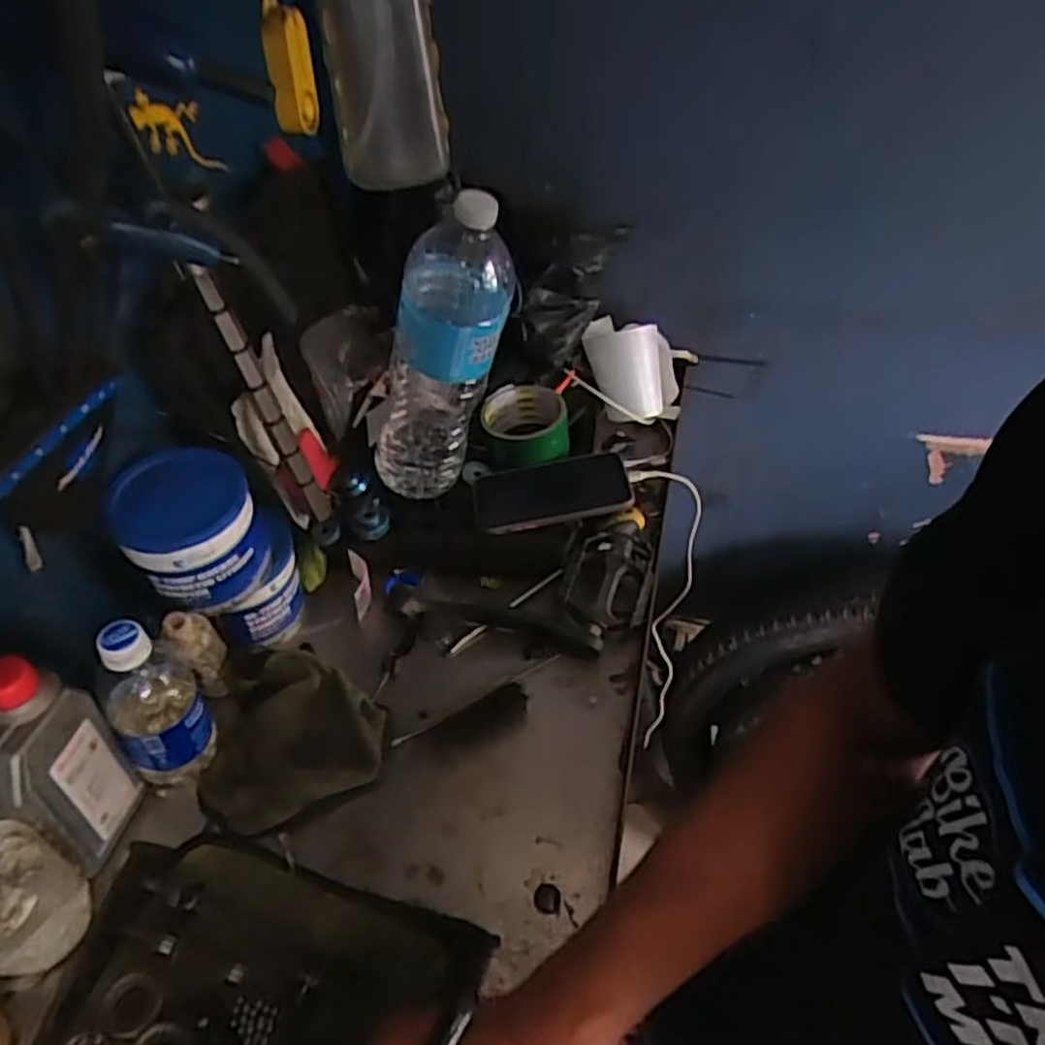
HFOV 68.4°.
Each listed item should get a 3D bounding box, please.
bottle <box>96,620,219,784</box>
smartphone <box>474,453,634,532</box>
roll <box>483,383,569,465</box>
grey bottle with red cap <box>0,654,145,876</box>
[{"bbox_3d":[-0.276,0.130,0.569,0.059,0.151,0.061,-31,53,-27],"label":"bottle"},{"bbox_3d":[0.028,-0.033,0.744,0.148,0.014,0.077,-10,47,2],"label":"smartphone"},{"bbox_3d":[0.004,-0.099,0.786,0.089,0.041,0.086,1,46,1],"label":"roll"},{"bbox_3d":[-0.323,0.165,0.519,0.052,0.176,0.079,10,46,10],"label":"grey bottle with red cap"}]

